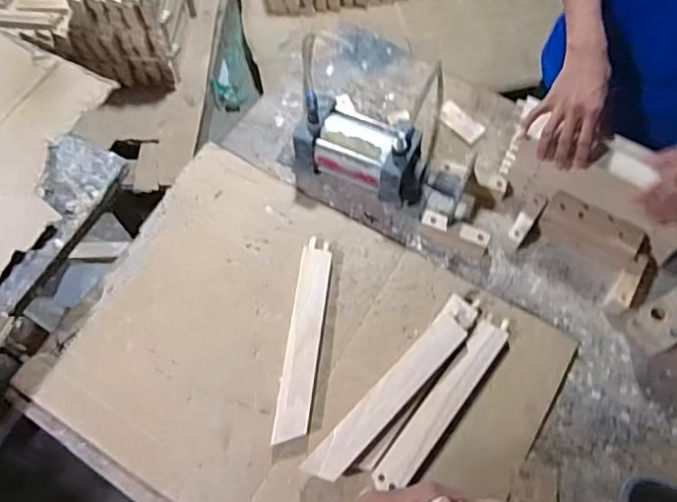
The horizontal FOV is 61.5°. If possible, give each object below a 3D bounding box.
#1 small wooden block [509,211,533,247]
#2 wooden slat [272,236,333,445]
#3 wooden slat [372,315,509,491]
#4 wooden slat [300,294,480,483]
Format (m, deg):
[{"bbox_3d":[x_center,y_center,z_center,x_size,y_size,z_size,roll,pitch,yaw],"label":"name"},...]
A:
[{"bbox_3d":[0.279,-0.034,0.868,0.025,0.014,0.049,27,80,12],"label":"small wooden block"},{"bbox_3d":[-0.048,0.121,0.812,0.046,0.020,0.287,7,64,2],"label":"wooden slat"},{"bbox_3d":[0.147,0.204,0.775,0.048,0.025,0.278,36,69,15],"label":"wooden slat"},{"bbox_3d":[0.084,0.179,0.767,0.050,0.020,0.316,39,72,19],"label":"wooden slat"}]

